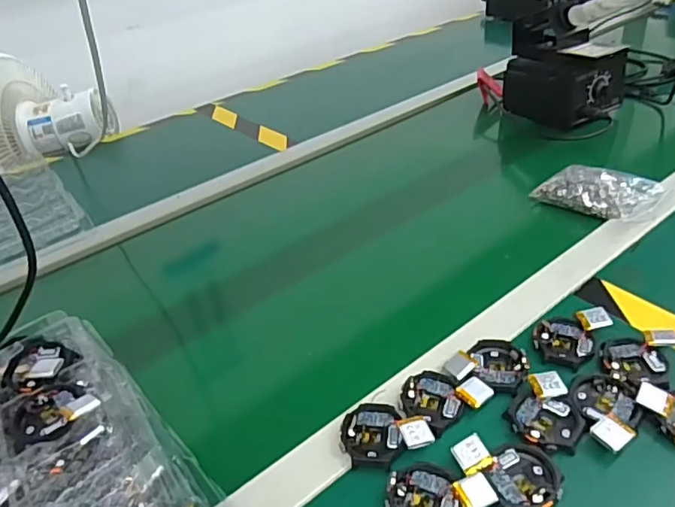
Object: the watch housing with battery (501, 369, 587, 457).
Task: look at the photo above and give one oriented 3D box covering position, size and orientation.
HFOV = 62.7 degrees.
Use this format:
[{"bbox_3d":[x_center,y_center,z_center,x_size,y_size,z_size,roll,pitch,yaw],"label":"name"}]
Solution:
[{"bbox_3d":[0.156,0.116,0.408,0.049,0.015,0.061,22,44,35],"label":"watch housing with battery"}]

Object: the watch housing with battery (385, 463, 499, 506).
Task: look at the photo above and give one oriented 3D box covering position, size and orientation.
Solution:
[{"bbox_3d":[0.066,0.162,0.360,0.065,0.012,0.051,7,37,19],"label":"watch housing with battery"}]

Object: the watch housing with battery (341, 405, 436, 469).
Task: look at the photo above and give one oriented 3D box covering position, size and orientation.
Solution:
[{"bbox_3d":[0.032,0.130,0.408,0.060,0.014,0.054,-17,36,-14],"label":"watch housing with battery"}]

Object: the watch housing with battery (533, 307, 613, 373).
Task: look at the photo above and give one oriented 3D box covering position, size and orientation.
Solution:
[{"bbox_3d":[0.195,0.069,0.471,0.048,0.016,0.070,23,44,35],"label":"watch housing with battery"}]

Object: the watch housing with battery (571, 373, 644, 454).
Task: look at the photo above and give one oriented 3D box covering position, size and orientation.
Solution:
[{"bbox_3d":[0.195,0.114,0.406,0.046,0.018,0.065,13,39,27],"label":"watch housing with battery"}]

